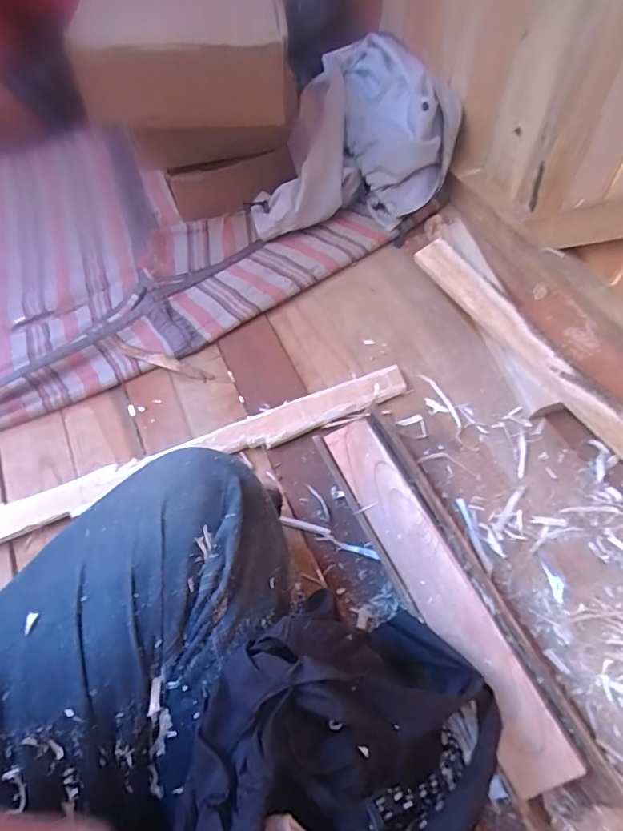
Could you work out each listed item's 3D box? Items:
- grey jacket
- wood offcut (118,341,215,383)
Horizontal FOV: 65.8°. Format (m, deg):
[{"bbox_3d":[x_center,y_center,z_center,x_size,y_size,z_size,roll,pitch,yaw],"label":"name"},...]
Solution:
[{"bbox_3d":[0.098,-0.466,0.833,0.271,0.146,0.425,18,63,13],"label":"grey jacket"},{"bbox_3d":[-0.216,-0.076,0.698,0.152,0.020,0.019,18,63,13],"label":"wood offcut"}]

